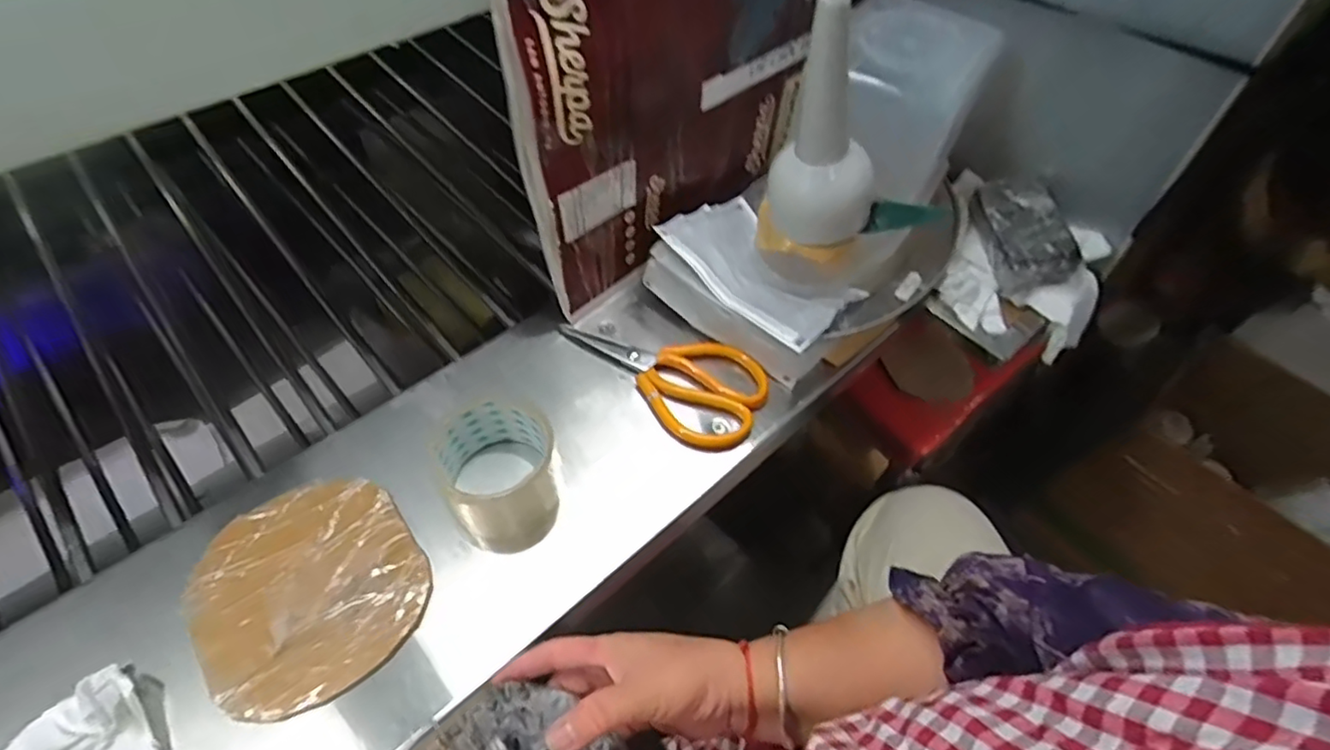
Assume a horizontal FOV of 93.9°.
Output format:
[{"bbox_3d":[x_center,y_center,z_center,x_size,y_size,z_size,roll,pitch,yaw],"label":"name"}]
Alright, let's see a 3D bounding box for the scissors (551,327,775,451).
[{"bbox_3d":[0.005,-0.012,0.561,0.188,0.021,0.096,39,61,20],"label":"scissors"}]

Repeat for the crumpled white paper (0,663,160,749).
[{"bbox_3d":[-0.344,0.218,0.367,0.065,0.031,0.062,36,60,19],"label":"crumpled white paper"}]

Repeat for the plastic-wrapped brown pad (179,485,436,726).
[{"bbox_3d":[-0.246,0.144,0.429,0.139,0.013,0.149,-30,63,-23],"label":"plastic-wrapped brown pad"}]

